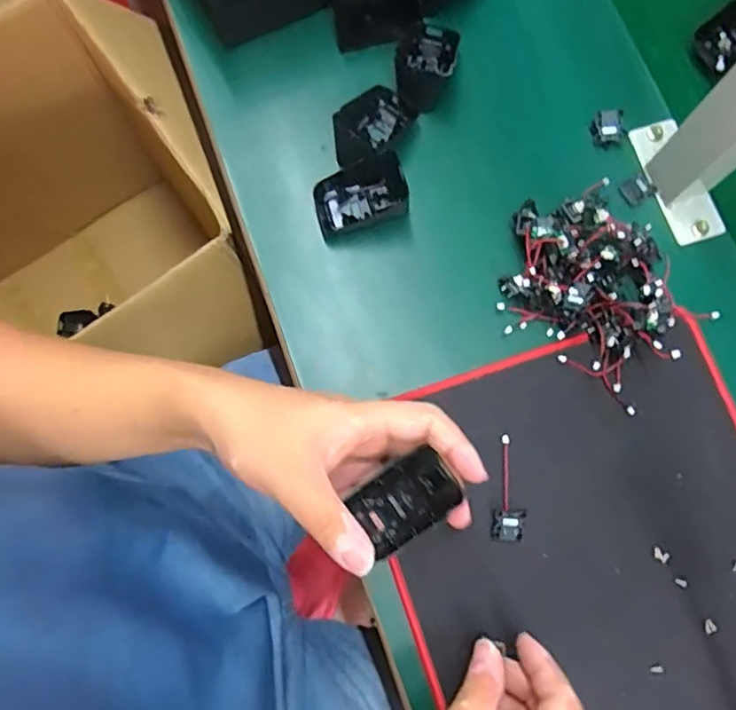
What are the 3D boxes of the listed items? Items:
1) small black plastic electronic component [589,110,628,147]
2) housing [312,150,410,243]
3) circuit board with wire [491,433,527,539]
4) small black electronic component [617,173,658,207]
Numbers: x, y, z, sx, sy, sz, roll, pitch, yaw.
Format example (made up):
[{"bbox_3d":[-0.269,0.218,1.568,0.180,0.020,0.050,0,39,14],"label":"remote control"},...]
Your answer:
[{"bbox_3d":[0.188,-0.177,0.480,0.025,0.014,0.023,-5,79,-1],"label":"small black plastic electronic component"},{"bbox_3d":[-0.005,-0.118,0.459,0.068,0.027,0.044,-18,79,-4],"label":"housing"},{"bbox_3d":[0.096,0.091,0.423,0.021,0.014,0.071,1,78,-1],"label":"circuit board with wire"},{"bbox_3d":[0.208,-0.127,0.475,0.024,0.005,0.020,-34,81,-6],"label":"small black electronic component"}]

